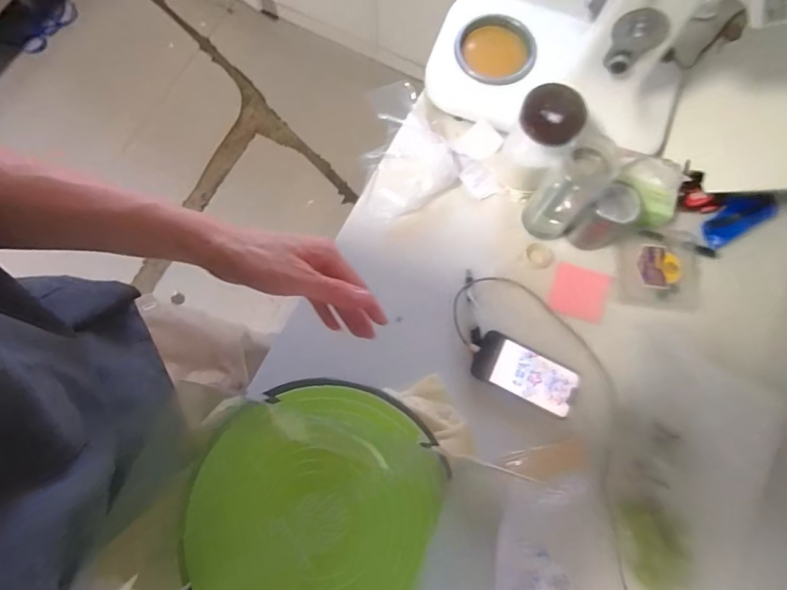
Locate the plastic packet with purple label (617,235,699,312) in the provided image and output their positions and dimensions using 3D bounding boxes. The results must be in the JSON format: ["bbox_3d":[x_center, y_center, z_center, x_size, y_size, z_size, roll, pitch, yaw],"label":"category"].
[{"bbox_3d":[0.390,-0.033,0.636,0.117,0.025,0.110,7,77,1],"label":"plastic packet with purple label"}]

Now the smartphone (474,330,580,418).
[{"bbox_3d":[0.187,0.112,0.609,0.146,0.014,0.068,27,76,1],"label":"smartphone"}]

